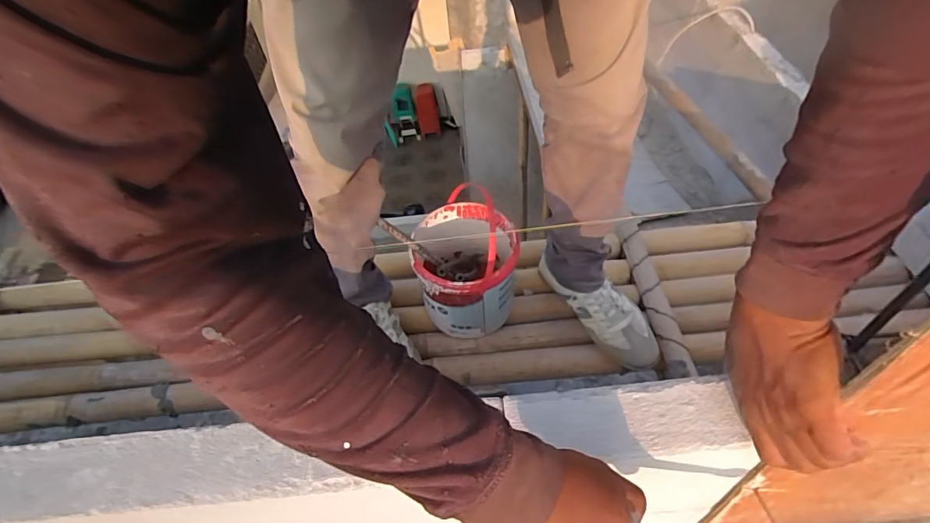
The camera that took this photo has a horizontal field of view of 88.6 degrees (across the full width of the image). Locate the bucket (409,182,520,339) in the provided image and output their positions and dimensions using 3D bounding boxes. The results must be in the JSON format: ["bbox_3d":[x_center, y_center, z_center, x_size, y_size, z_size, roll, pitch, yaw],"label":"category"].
[{"bbox_3d":[0.002,-0.001,0.872,0.181,0.253,0.204,-4,50,2],"label":"bucket"}]

